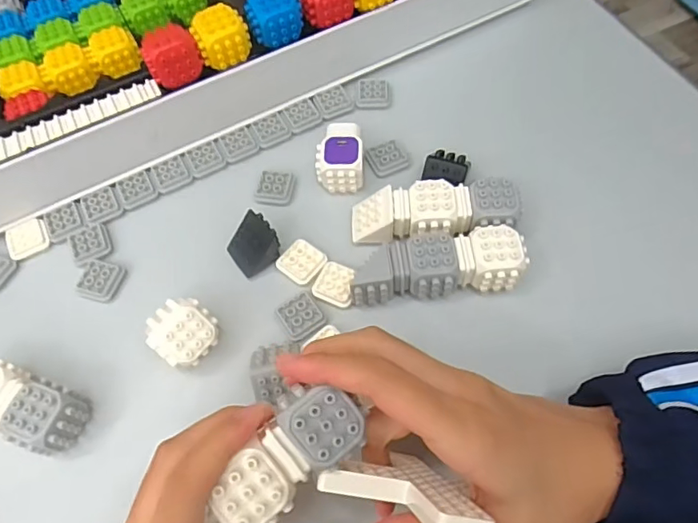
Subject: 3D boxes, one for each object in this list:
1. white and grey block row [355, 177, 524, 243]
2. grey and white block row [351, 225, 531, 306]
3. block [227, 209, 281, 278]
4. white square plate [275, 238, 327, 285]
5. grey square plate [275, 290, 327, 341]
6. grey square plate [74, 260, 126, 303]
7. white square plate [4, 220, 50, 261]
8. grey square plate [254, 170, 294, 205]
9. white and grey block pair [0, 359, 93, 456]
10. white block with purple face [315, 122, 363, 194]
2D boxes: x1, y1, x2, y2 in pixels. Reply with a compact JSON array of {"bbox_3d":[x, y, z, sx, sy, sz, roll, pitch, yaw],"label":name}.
[{"bbox_3d":[0.057,-0.034,0.354,0.108,0.027,0.034,-3,62,3],"label":"white and grey block row"},{"bbox_3d":[0.056,0.003,0.336,0.106,0.030,0.033,-6,61,1],"label":"grey and white block row"},{"bbox_3d":[-0.065,-0.011,0.357,0.030,0.025,0.029,-38,66,-15],"label":"block"},{"bbox_3d":[-0.032,0.000,0.360,0.029,0.005,0.027,34,69,20],"label":"white square plate"},{"bbox_3d":[-0.031,0.035,0.339,0.026,0.004,0.027,-33,65,-13],"label":"grey square plate"},{"bbox_3d":[-0.171,0.013,0.364,0.027,0.006,0.028,14,64,11],"label":"grey square plate"},{"bbox_3d":[-0.233,-0.016,0.383,0.028,0.006,0.024,-25,63,-9],"label":"white square plate"},{"bbox_3d":[-0.054,-0.055,0.391,0.025,0.006,0.026,9,63,9],"label":"grey square plate"},{"bbox_3d":[-0.192,0.085,0.310,0.071,0.032,0.036,17,64,13],"label":"white and grey block pair"},{"bbox_3d":[-0.006,-0.077,0.385,0.033,0.027,0.043,0,62,4],"label":"white block with purple face"}]

